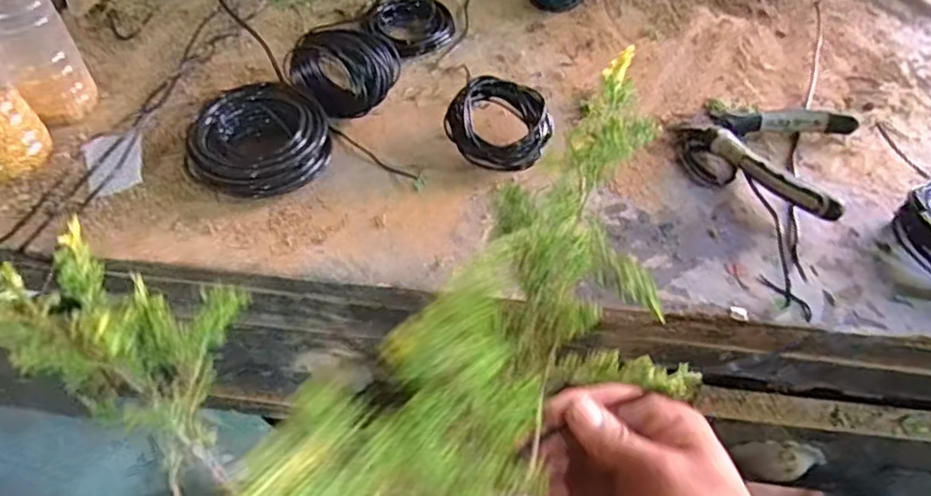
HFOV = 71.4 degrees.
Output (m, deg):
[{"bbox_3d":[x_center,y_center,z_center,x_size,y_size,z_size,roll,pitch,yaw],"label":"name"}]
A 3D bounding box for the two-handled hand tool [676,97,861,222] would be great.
[{"bbox_3d":[0.234,-0.081,0.514,0.126,0.028,0.118,23,54,15],"label":"two-handled hand tool"}]

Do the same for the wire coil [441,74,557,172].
[{"bbox_3d":[0.025,-0.096,0.502,0.081,0.017,0.069,13,94,5],"label":"wire coil"}]

